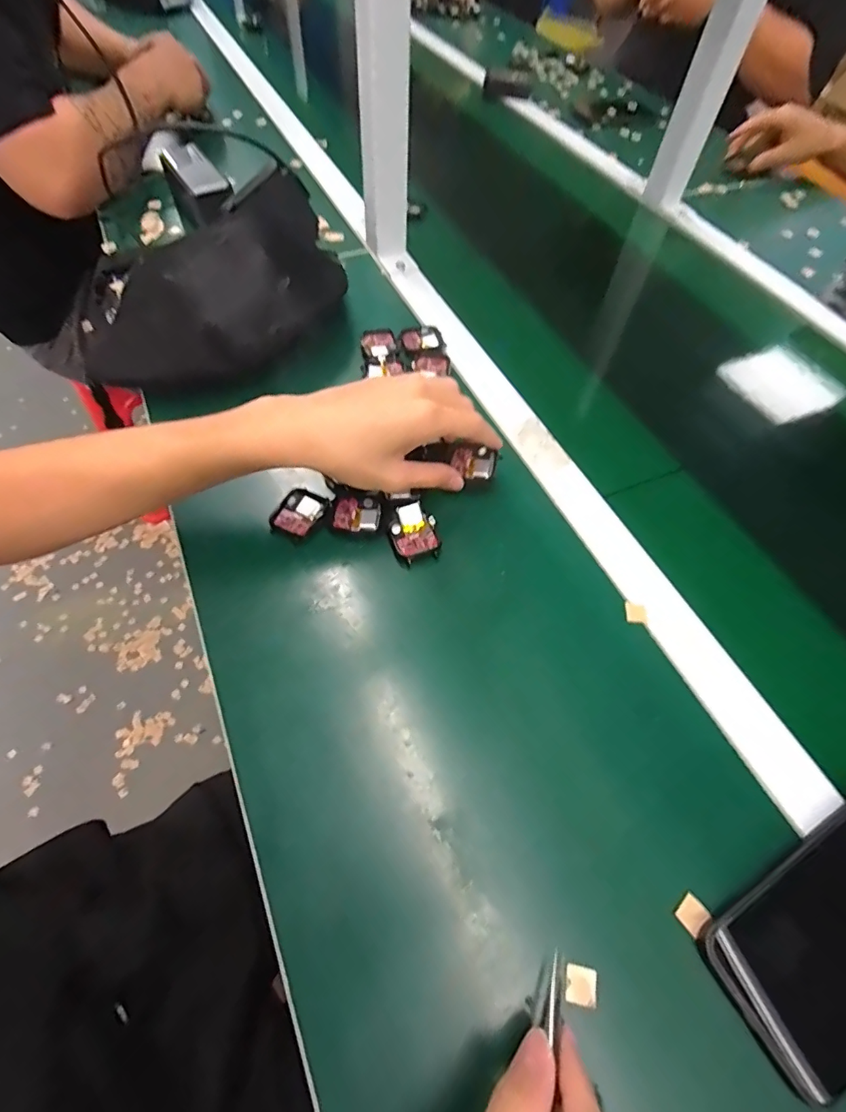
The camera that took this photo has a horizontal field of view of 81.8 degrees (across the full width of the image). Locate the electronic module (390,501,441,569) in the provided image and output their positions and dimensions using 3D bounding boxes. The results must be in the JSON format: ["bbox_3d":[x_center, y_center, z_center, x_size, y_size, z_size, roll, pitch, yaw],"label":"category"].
[{"bbox_3d":[-0.007,-0.019,0.387,0.036,0.010,0.048,-11,60,-10],"label":"electronic module"}]

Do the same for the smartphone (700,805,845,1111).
[{"bbox_3d":[0.230,0.198,0.260,0.152,0.012,0.076,-27,59,-12],"label":"smartphone"}]

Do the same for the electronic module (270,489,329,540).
[{"bbox_3d":[-0.100,-0.035,0.397,0.033,0.007,0.042,26,60,12],"label":"electronic module"}]

